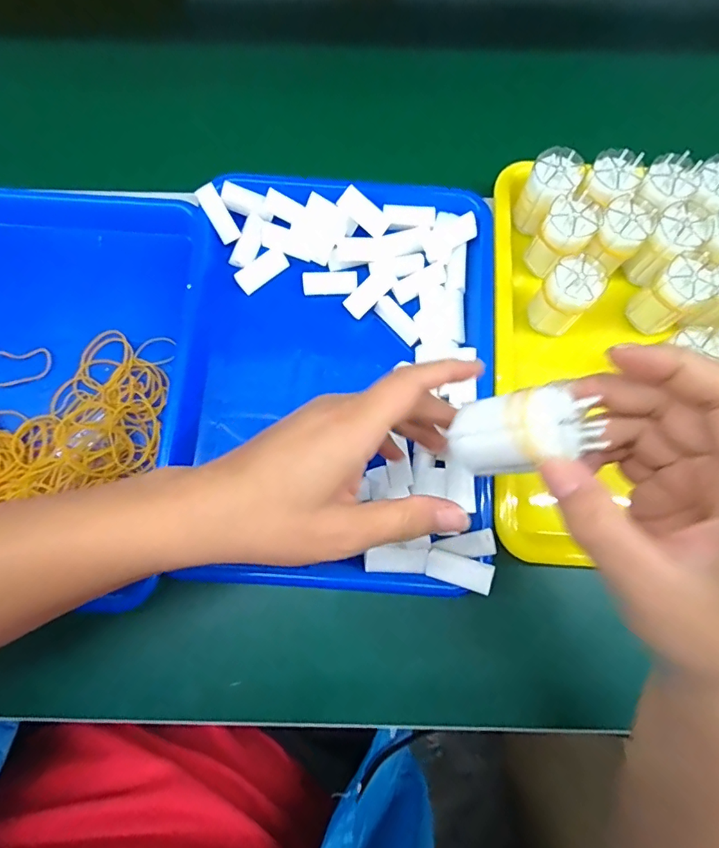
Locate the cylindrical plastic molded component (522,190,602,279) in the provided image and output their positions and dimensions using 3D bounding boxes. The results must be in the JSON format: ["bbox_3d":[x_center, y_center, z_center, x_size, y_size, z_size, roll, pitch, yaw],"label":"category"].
[{"bbox_3d":[0.163,-0.151,0.383,0.038,0.064,0.036,0,77,0],"label":"cylindrical plastic molded component"}]

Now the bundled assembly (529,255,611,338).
[{"bbox_3d":[0.159,-0.099,0.366,0.038,0.057,0.033,38,80,8],"label":"bundled assembly"}]

